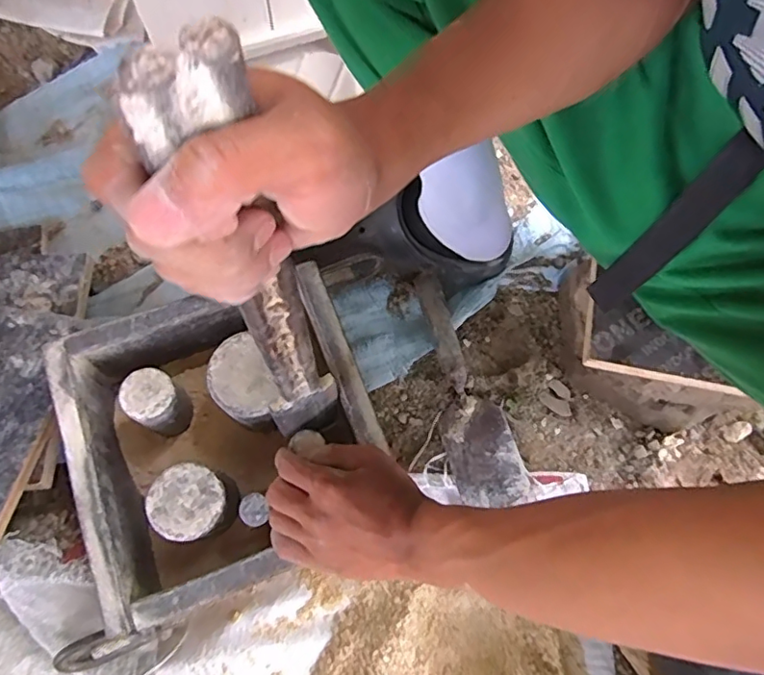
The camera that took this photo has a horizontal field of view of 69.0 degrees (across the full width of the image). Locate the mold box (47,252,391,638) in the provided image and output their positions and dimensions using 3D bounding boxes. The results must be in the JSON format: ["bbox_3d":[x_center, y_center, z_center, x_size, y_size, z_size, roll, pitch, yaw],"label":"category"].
[{"bbox_3d":[-0.129,0.088,0.482,0.232,0.095,0.230,-19,70,-9],"label":"mold box"}]

